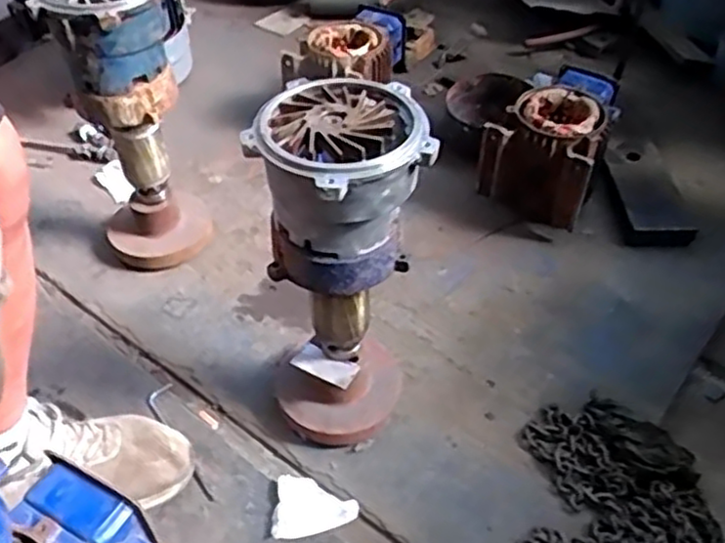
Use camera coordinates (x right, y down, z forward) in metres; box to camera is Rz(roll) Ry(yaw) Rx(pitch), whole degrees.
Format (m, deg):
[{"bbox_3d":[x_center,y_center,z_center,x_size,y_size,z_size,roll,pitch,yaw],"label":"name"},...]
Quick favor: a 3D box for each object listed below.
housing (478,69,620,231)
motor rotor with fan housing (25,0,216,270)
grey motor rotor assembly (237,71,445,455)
[{"bbox_3d":[0.305,-0.204,1.120,0.177,0.157,0.195,25,55,25],"label":"housing"},{"bbox_3d":[-0.329,-0.206,1.029,0.193,0.413,0.183,-21,50,-13],"label":"motor rotor with fan housing"},{"bbox_3d":[-0.021,0.016,0.799,0.190,0.424,0.188,2,48,7],"label":"grey motor rotor assembly"}]

